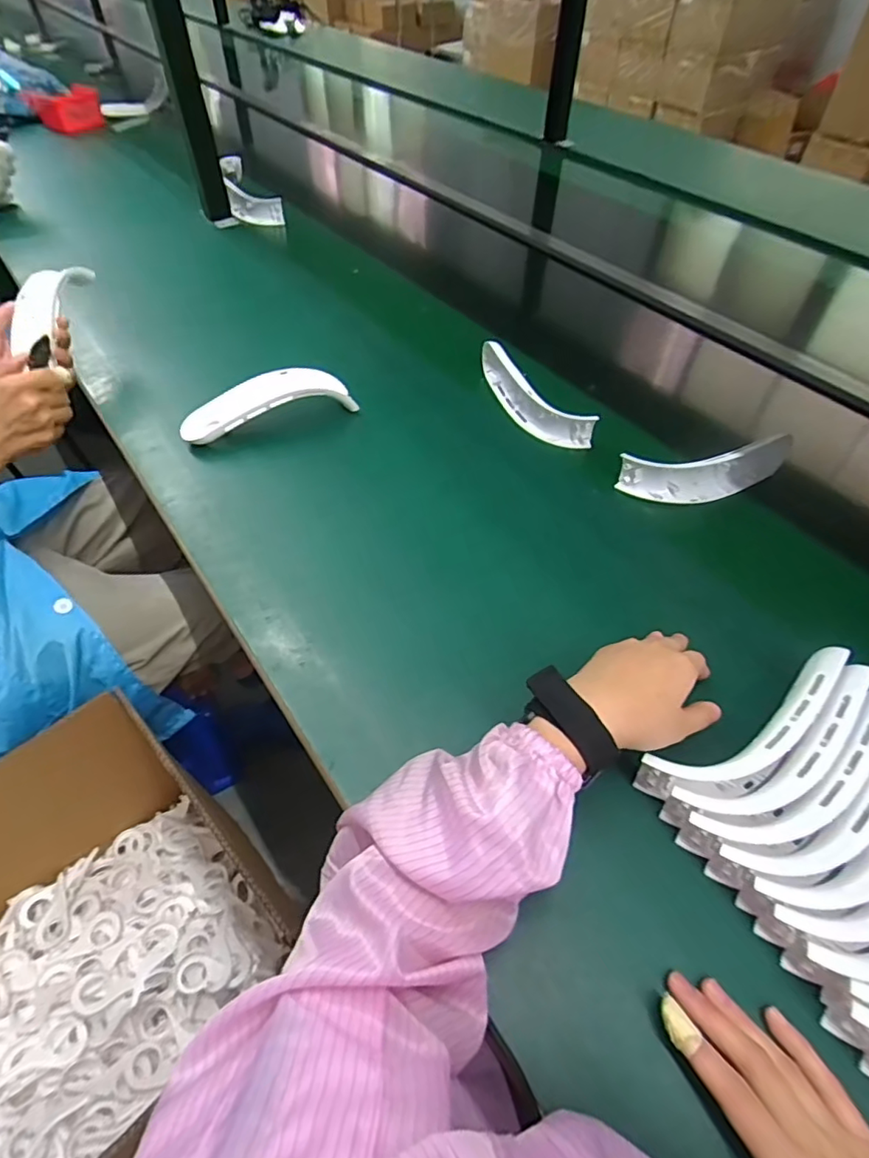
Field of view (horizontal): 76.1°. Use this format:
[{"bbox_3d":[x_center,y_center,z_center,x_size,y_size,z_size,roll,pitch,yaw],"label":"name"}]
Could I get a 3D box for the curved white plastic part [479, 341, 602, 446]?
[{"bbox_3d":[0.118,-0.233,0.705,0.036,0.055,0.204,-28,57,-21],"label":"curved white plastic part"}]

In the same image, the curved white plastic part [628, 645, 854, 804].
[{"bbox_3d":[0.244,0.109,0.408,0.200,0.049,0.048,-22,55,-18],"label":"curved white plastic part"}]

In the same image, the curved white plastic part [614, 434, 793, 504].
[{"bbox_3d":[0.307,-0.119,0.616,0.193,0.049,0.045,-7,52,-6],"label":"curved white plastic part"}]

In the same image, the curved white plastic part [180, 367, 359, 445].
[{"bbox_3d":[-0.199,-0.206,0.665,0.198,0.055,0.049,-19,55,-16],"label":"curved white plastic part"}]

